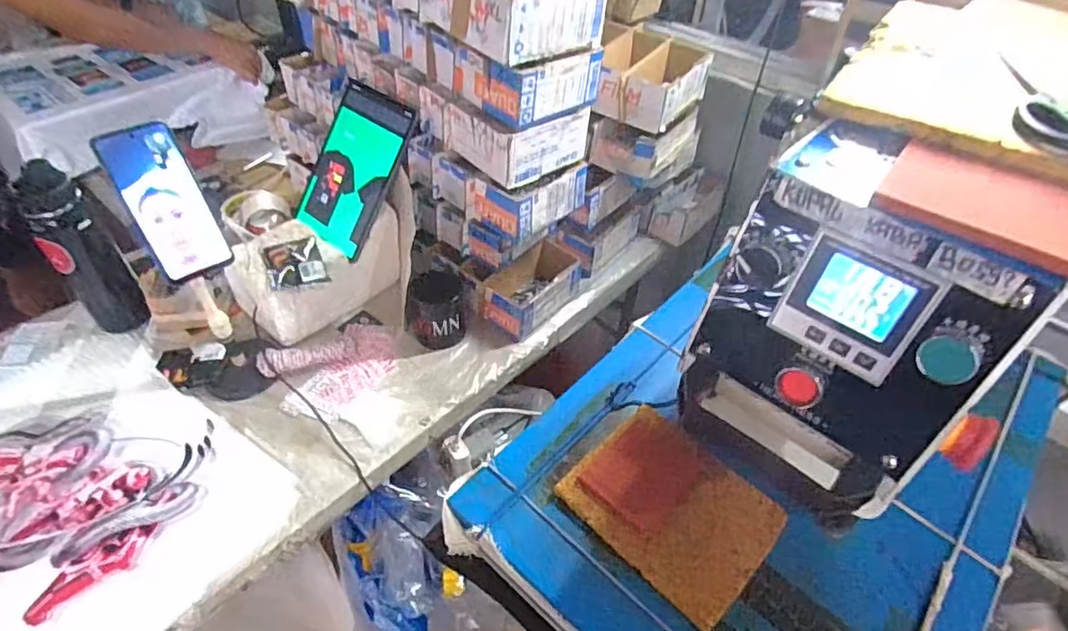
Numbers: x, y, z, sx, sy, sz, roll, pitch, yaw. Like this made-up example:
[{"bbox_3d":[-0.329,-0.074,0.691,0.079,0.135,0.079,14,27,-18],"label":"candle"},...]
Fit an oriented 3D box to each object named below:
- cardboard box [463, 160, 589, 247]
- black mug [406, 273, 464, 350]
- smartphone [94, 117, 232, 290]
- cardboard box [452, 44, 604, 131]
[{"bbox_3d":[-0.007,-0.188,0.871,0.099,0.077,0.156,34,53,28],"label":"cardboard box"},{"bbox_3d":[-0.152,-0.008,0.911,0.092,0.099,0.079,-4,45,-6],"label":"black mug"},{"bbox_3d":[-0.405,-0.123,0.642,0.075,0.167,0.013,-32,29,-31],"label":"smartphone"},{"bbox_3d":[-0.008,-0.328,0.789,0.159,0.076,0.128,-32,54,-29],"label":"cardboard box"}]

